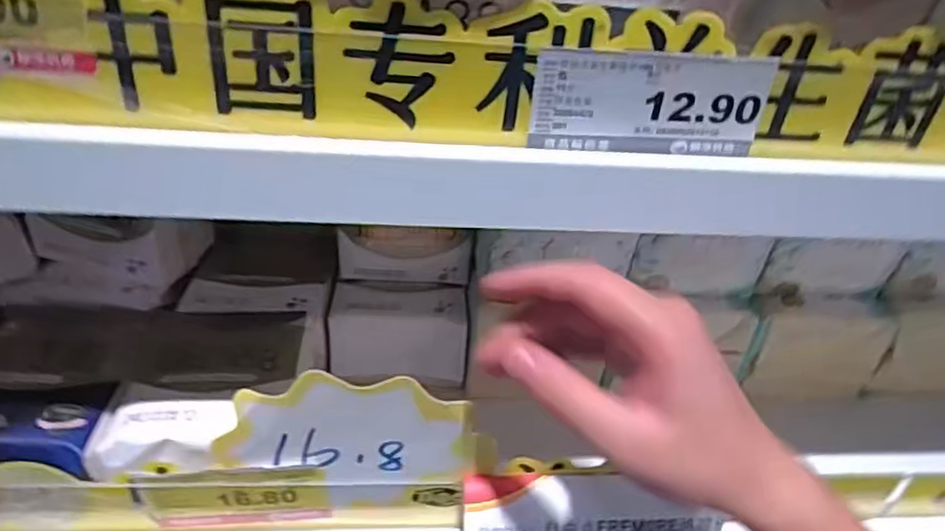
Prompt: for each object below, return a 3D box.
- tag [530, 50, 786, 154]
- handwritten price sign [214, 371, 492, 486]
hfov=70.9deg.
[{"bbox_3d":[0.067,-0.060,0.246,0.089,0.037,0.004,2,31,-7],"label":"tag"},{"bbox_3d":[-0.054,0.080,0.320,0.131,0.068,0.006,1,31,-7],"label":"handwritten price sign"}]

